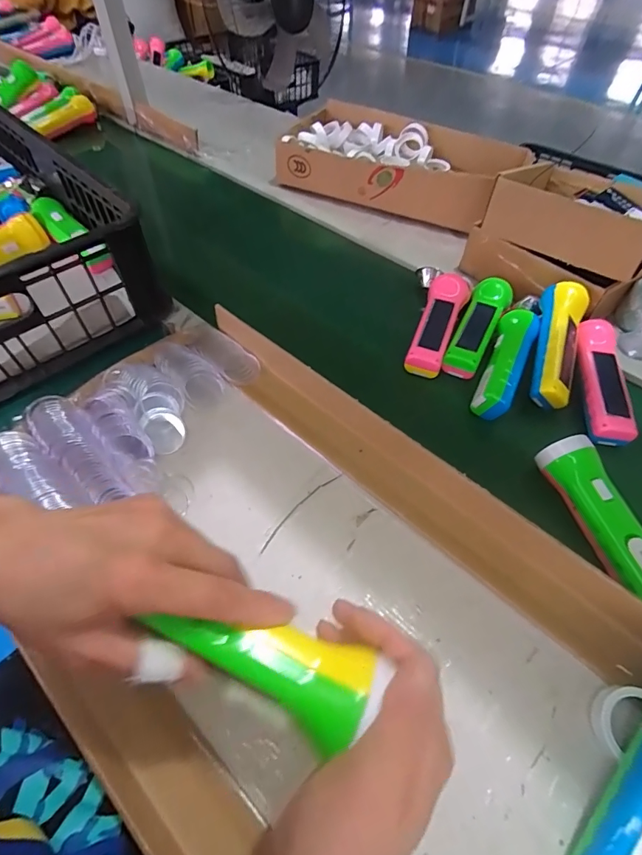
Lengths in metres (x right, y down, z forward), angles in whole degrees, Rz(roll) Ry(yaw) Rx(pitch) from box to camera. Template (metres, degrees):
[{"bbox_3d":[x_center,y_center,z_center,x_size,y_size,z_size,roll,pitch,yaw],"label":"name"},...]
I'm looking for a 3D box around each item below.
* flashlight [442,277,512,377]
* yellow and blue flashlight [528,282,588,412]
[{"bbox_3d":[0.203,-0.134,0.547,0.049,0.031,0.166,25,61,18],"label":"flashlight"},{"bbox_3d":[0.286,-0.102,0.506,0.047,0.039,0.163,23,73,-15],"label":"yellow and blue flashlight"}]

